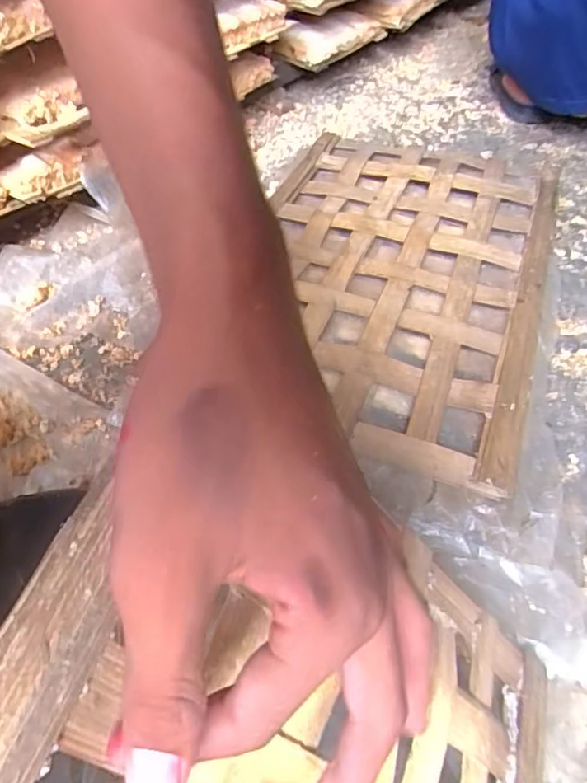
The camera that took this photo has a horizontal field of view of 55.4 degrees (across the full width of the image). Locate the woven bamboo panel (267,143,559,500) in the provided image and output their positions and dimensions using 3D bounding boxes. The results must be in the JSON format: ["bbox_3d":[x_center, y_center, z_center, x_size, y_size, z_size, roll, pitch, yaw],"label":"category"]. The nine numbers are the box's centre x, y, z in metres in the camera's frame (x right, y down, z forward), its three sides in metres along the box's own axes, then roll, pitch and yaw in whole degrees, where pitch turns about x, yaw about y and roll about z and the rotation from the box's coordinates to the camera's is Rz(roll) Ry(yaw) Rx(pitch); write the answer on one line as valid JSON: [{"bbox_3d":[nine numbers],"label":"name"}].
[{"bbox_3d":[0.104,-0.152,0.628,0.324,0.035,0.520,15,53,15],"label":"woven bamboo panel"}]

